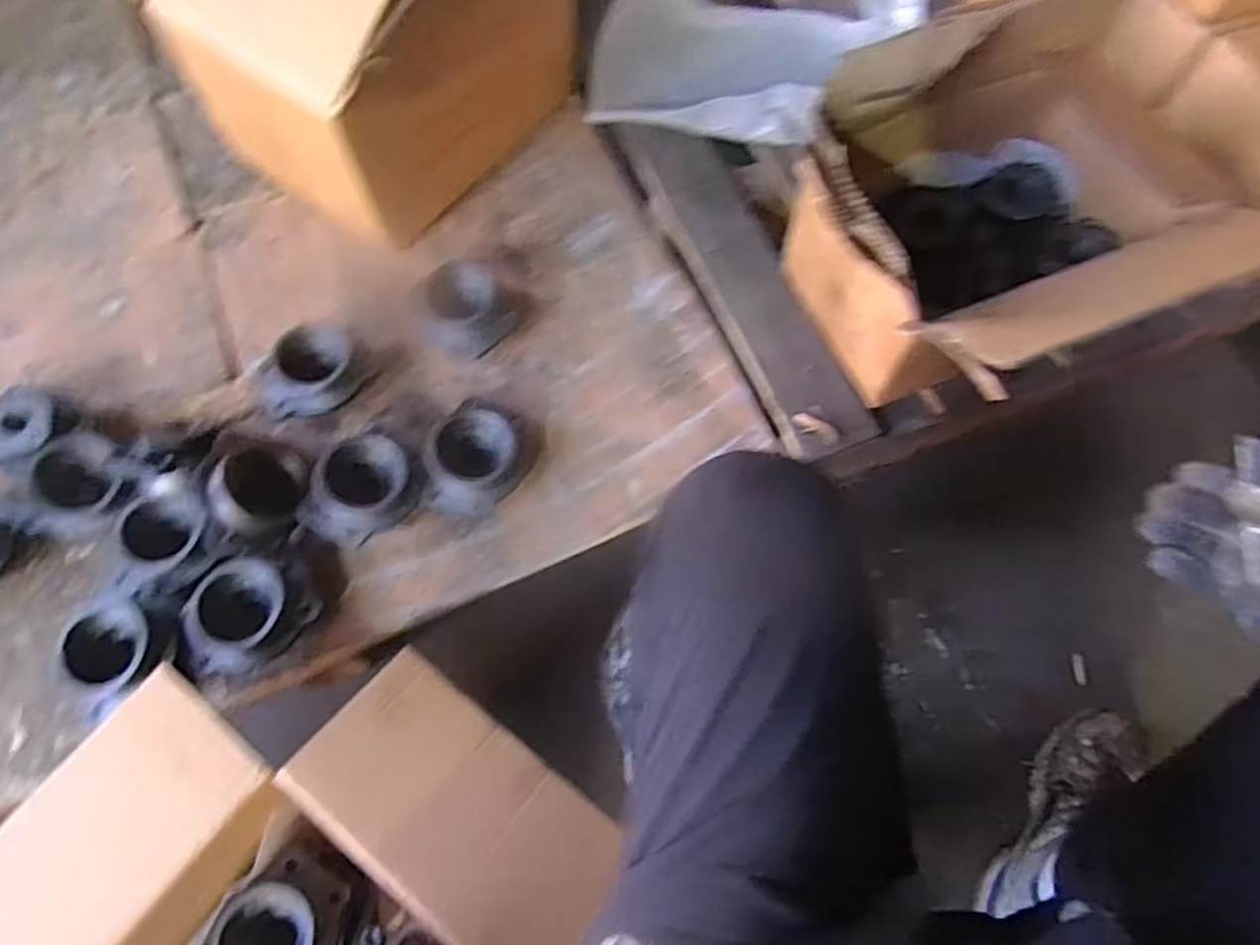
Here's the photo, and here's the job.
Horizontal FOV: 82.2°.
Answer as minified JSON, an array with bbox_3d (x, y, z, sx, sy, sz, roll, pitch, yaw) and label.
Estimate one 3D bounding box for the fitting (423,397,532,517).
[{"bbox_3d":[-0.158,-0.010,0.742,0.105,0.074,0.106,-4,68,-2],"label":"fitting"}]

